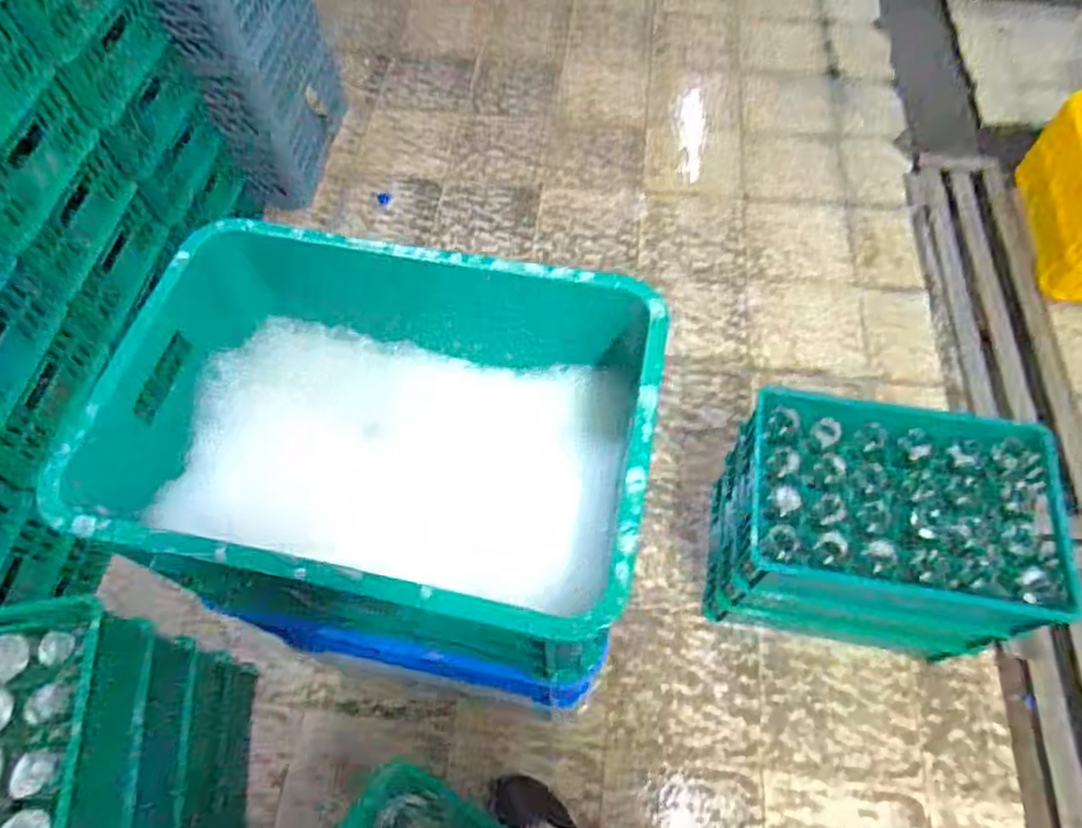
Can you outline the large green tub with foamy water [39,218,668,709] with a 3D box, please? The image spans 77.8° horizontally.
[{"bbox_3d":[-0.162,0.029,0.722,0.530,0.249,0.380,14,61,9],"label":"large green tub with foamy water"}]

